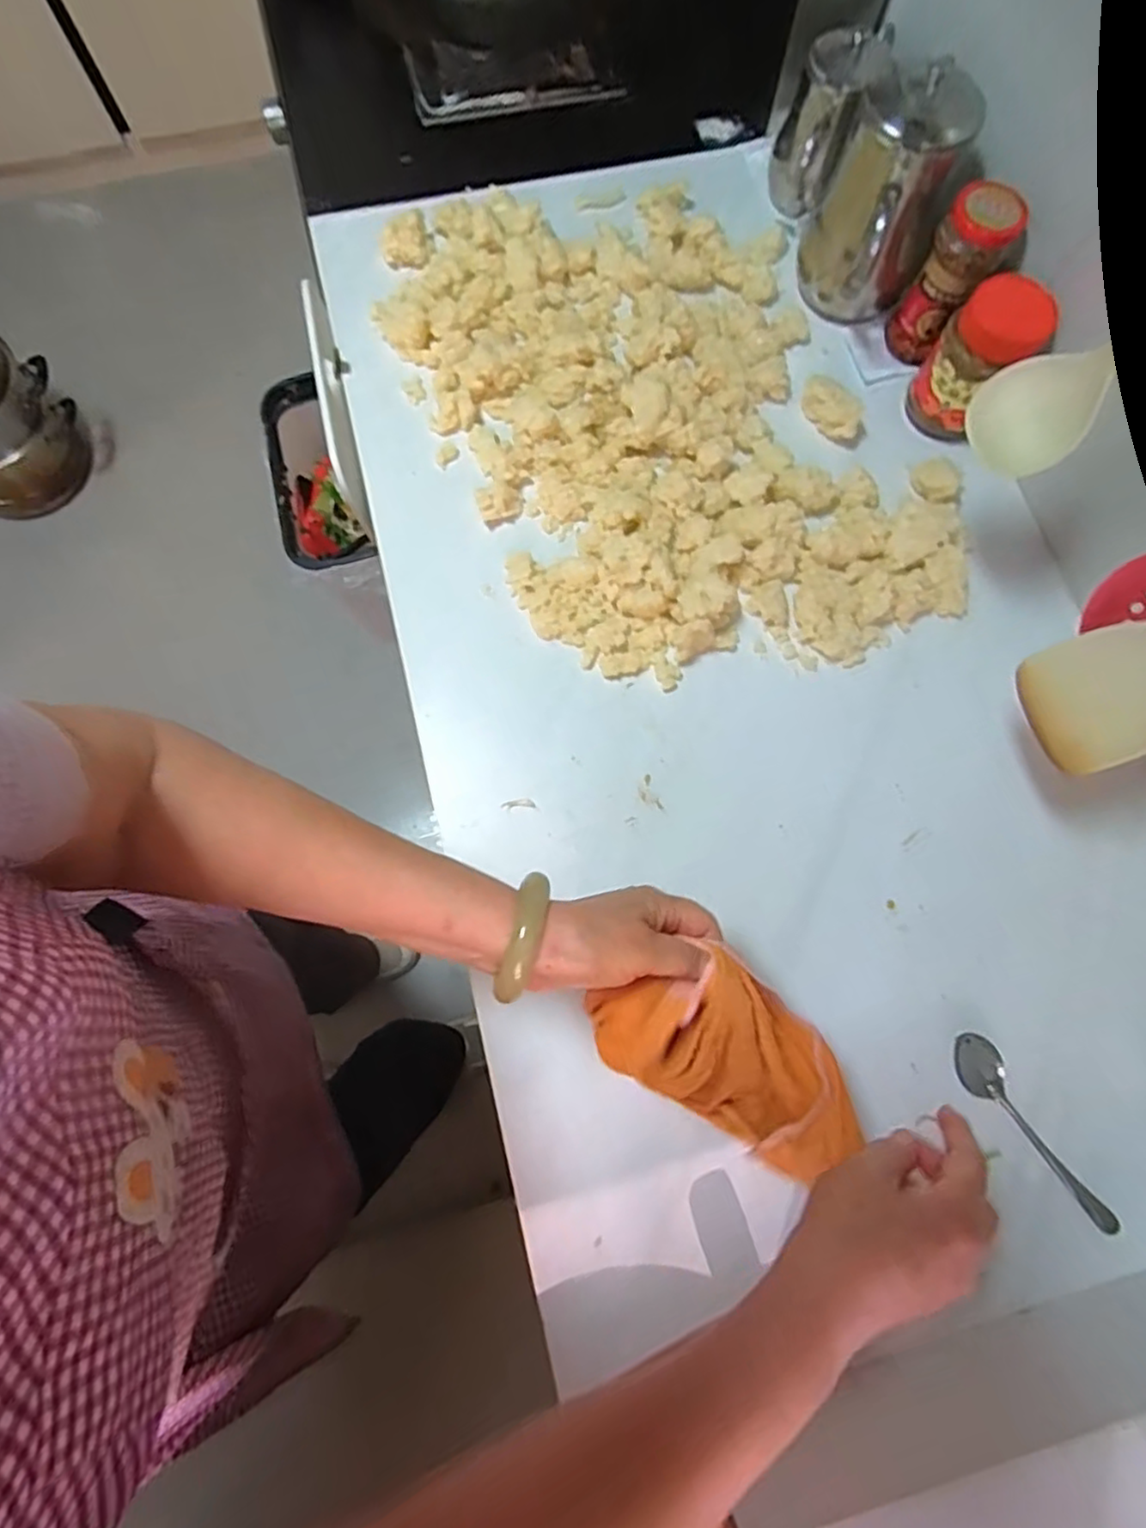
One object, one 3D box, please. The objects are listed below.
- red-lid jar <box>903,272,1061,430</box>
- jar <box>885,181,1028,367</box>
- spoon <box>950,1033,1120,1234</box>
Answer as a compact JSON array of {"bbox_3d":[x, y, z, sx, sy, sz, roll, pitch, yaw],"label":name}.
[{"bbox_3d":[0.356,-0.354,0.595,0.077,0.122,0.067,39,78,7],"label":"red-lid jar"},{"bbox_3d":[0.339,-0.431,0.605,0.066,0.122,0.066,34,78,6],"label":"jar"},{"bbox_3d":[0.338,0.266,0.489,0.035,0.019,0.157,-40,81,-10],"label":"spoon"}]

